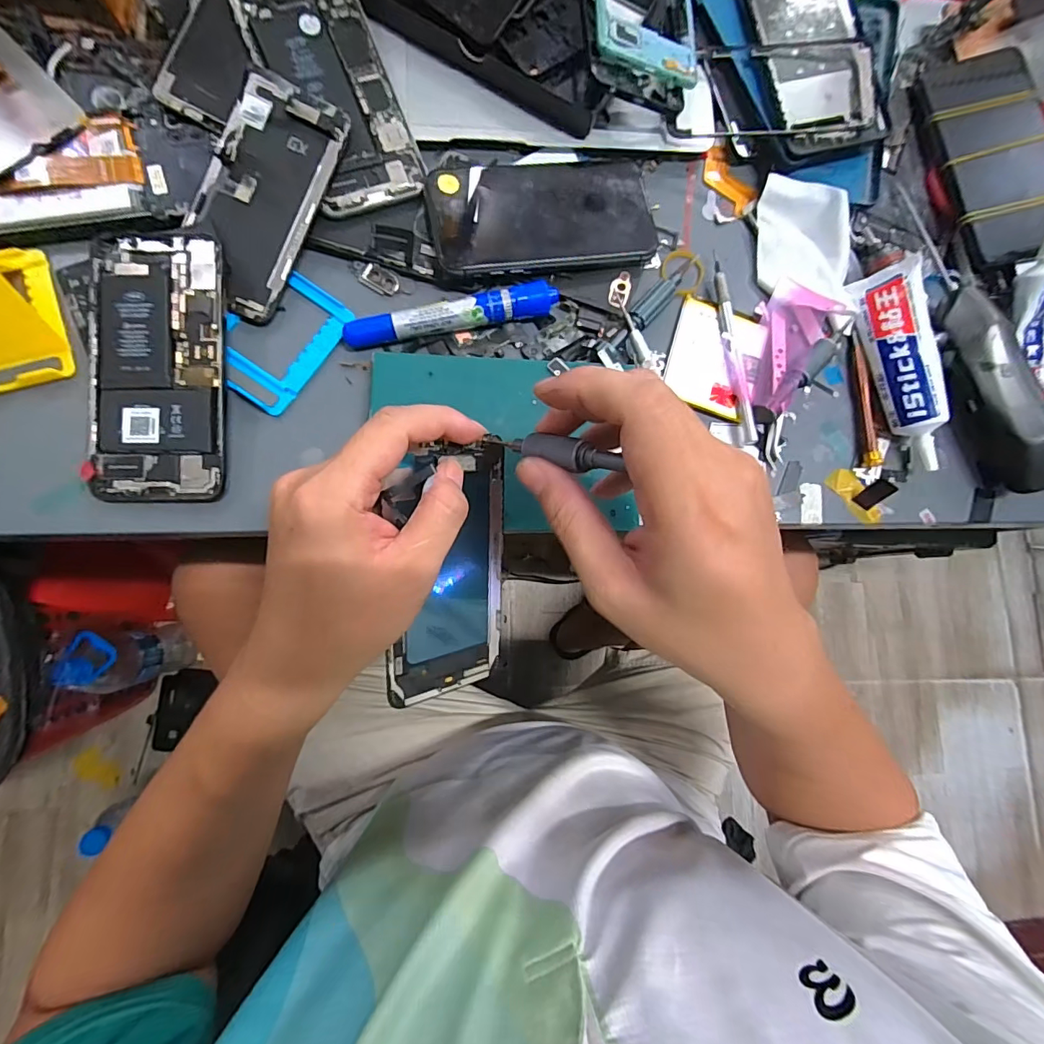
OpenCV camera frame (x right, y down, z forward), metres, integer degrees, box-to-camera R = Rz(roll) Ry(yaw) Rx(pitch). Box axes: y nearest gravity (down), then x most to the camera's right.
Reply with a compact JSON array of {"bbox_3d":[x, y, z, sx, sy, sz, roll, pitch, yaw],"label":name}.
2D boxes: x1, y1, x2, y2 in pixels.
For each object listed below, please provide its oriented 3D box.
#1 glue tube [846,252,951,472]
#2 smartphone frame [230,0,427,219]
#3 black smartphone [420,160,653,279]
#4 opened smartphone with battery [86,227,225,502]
[{"bbox_3d":[0.260,-0.106,0.324,0.028,0.029,0.136,-12,89,-7],"label":"glue tube"},{"bbox_3d":[-0.121,-0.275,0.302,0.072,0.013,0.151,-23,91,-7],"label":"smartphone frame"},{"bbox_3d":[0.015,-0.203,0.316,0.147,0.013,0.076,-11,89,-7],"label":"black smartphone"},{"bbox_3d":[-0.212,-0.090,0.278,0.073,0.009,0.153,0,88,-7],"label":"opened smartphone with battery"}]

